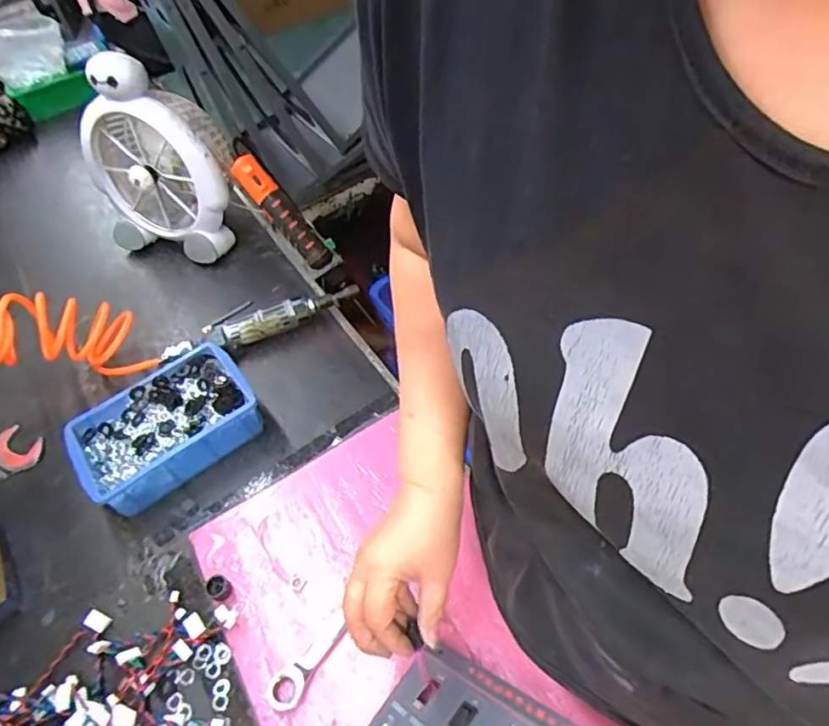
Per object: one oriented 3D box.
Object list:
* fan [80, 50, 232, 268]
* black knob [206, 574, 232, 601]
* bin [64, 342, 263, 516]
[{"bbox_3d":[-0.382,-0.309,0.868,0.222,0.283,0.141,17,54,21],"label":"fan"},{"bbox_3d":[-0.191,0.218,0.558,0.024,0.014,0.021,27,58,27],"label":"black knob"},{"bbox_3d":[-0.293,0.072,0.677,0.200,0.057,0.143,-35,53,-21],"label":"bin"}]

